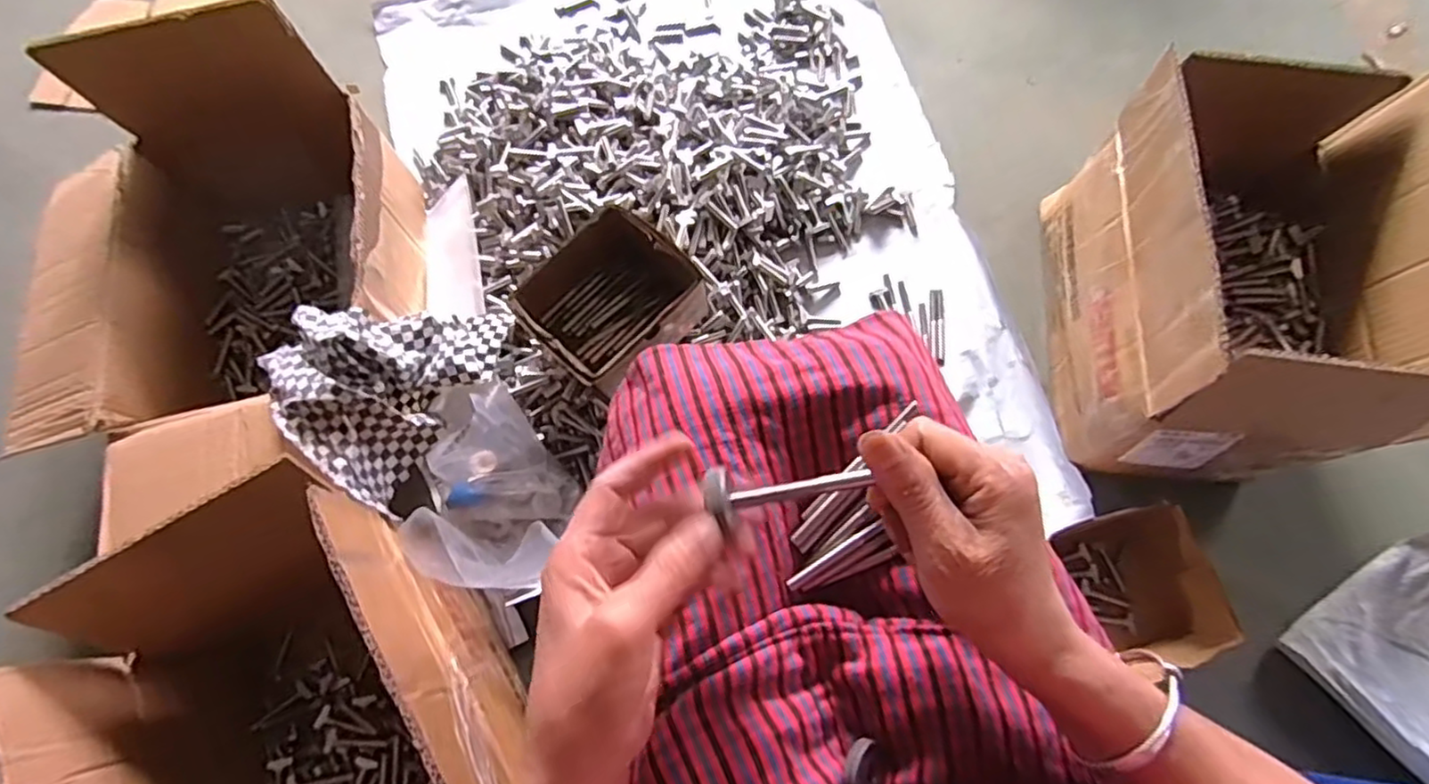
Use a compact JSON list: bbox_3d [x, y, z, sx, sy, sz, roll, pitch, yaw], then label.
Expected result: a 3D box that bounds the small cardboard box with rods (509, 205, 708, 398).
[{"bbox_3d":[-0.109,-0.088,0.685,0.143,0.114,0.151,42,77,12],"label":"small cardboard box with rods"}]

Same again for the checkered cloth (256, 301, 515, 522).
[{"bbox_3d":[-0.297,-0.029,0.620,0.178,0.095,0.204,40,76,12],"label":"checkered cloth"}]

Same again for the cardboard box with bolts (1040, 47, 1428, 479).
[{"bbox_3d":[0.517,-0.115,0.666,0.245,0.236,0.349,7,71,2],"label":"cardboard box with bolts"}]

